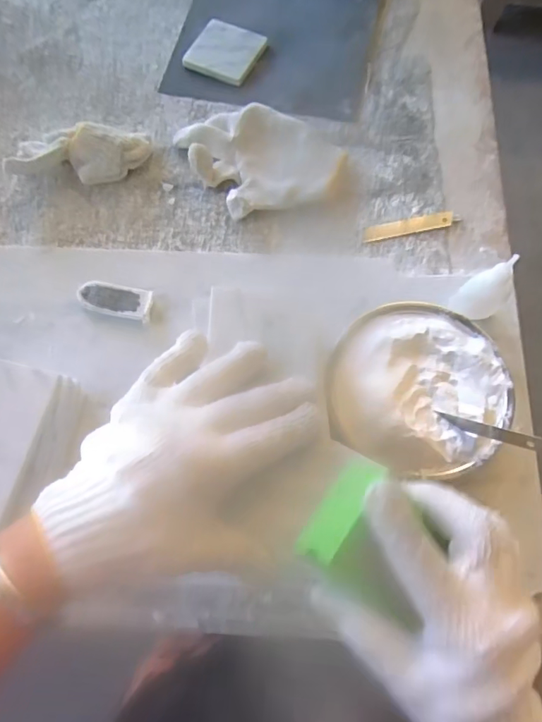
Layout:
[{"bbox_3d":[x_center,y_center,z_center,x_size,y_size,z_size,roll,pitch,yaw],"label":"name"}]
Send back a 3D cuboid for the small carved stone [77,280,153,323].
[{"bbox_3d":[-0.145,-0.057,0.476,0.070,0.015,0.031,11,71,4],"label":"small carved stone"}]

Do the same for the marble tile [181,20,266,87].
[{"bbox_3d":[-0.053,-0.357,0.584,0.076,0.012,0.074,24,73,8],"label":"marble tile"}]

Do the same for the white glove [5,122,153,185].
[{"bbox_3d":[-0.197,-0.212,0.523,0.142,0.045,0.051,-7,71,-2],"label":"white glove"}]

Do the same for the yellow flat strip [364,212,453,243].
[{"bbox_3d":[0.140,-0.138,0.518,0.094,0.004,0.018,-13,71,-4],"label":"yellow flat strip"}]

